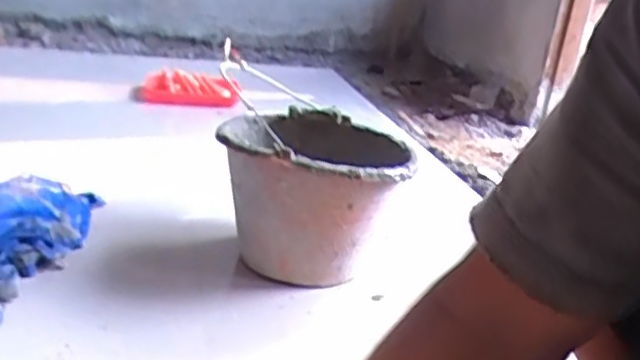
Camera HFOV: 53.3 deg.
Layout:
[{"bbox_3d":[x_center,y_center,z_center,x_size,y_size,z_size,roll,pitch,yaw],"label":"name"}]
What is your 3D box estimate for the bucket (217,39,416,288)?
[{"bbox_3d":[-0.014,0.032,0.931,0.242,0.212,0.242,6,22,-2],"label":"bucket"}]

